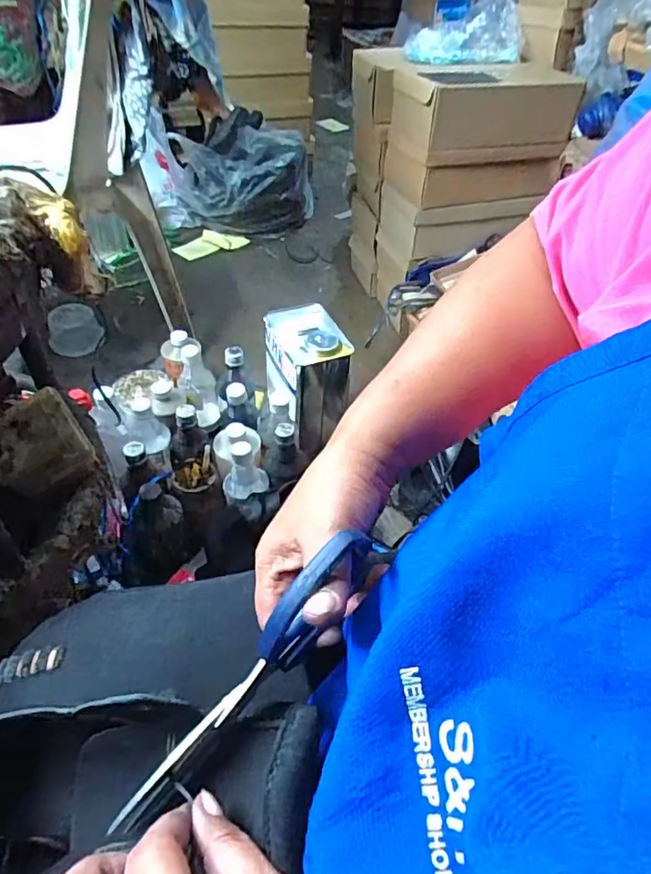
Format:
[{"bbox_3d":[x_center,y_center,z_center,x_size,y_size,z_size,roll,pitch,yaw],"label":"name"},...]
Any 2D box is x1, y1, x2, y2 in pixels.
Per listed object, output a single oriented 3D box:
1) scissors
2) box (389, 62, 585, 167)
[{"bbox_3d":[-0.032,0.122,0.282,0.008,0.073,0.183,37,82,27],"label":"scissors"},{"bbox_3d":[0.296,-0.648,1.075,0.372,0.125,0.205,-13,49,-16],"label":"box"}]

